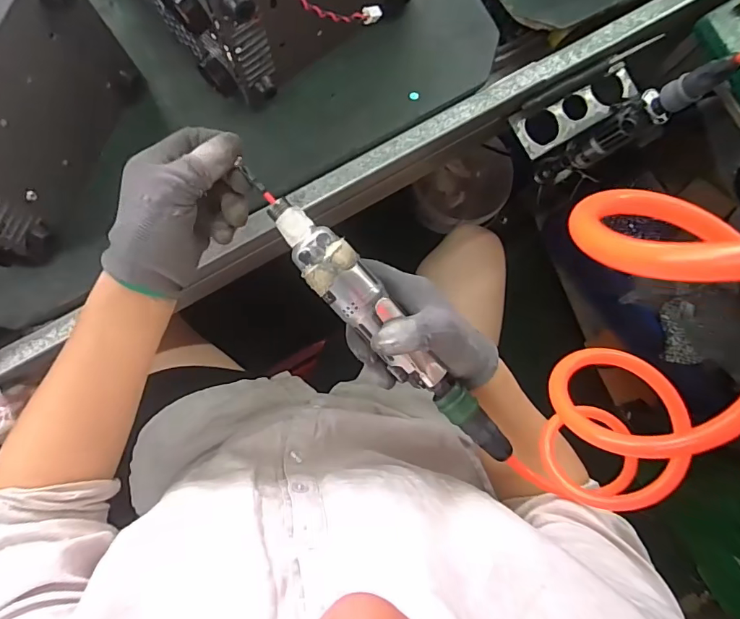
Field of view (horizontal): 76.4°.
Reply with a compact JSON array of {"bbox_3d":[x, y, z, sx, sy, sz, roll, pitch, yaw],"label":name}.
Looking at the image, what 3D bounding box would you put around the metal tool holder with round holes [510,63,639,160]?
[{"bbox_3d":[0.229,-0.221,0.526,0.139,0.022,0.049,-28,88,-5],"label":"metal tool holder with round holes"}]

